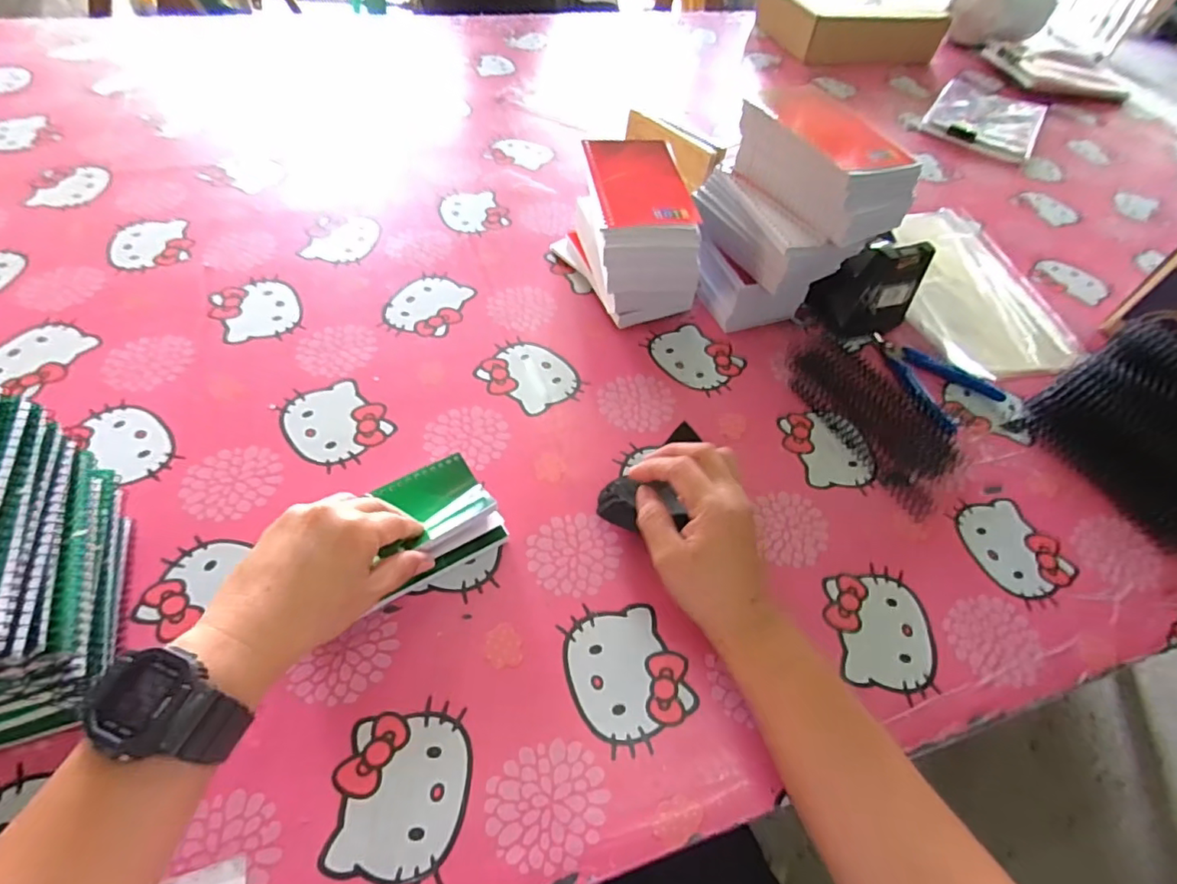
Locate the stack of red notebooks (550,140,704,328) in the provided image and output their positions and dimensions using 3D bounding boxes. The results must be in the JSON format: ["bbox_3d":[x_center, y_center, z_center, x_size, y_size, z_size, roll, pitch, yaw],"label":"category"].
[{"bbox_3d":[0.043,-0.189,0.533,0.090,0.120,0.137,-6,55,-9],"label":"stack of red notebooks"}]

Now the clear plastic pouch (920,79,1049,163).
[{"bbox_3d":[0.648,-0.535,0.917,0.157,0.021,0.283,31,57,17],"label":"clear plastic pouch"}]

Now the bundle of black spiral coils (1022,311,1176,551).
[{"bbox_3d":[0.519,-0.026,0.497,0.199,0.071,0.165,-25,60,-21],"label":"bundle of black spiral coils"}]

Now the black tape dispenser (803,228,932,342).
[{"bbox_3d":[0.274,-0.153,0.553,0.083,0.093,0.061,-25,60,-21],"label":"black tape dispenser"}]

